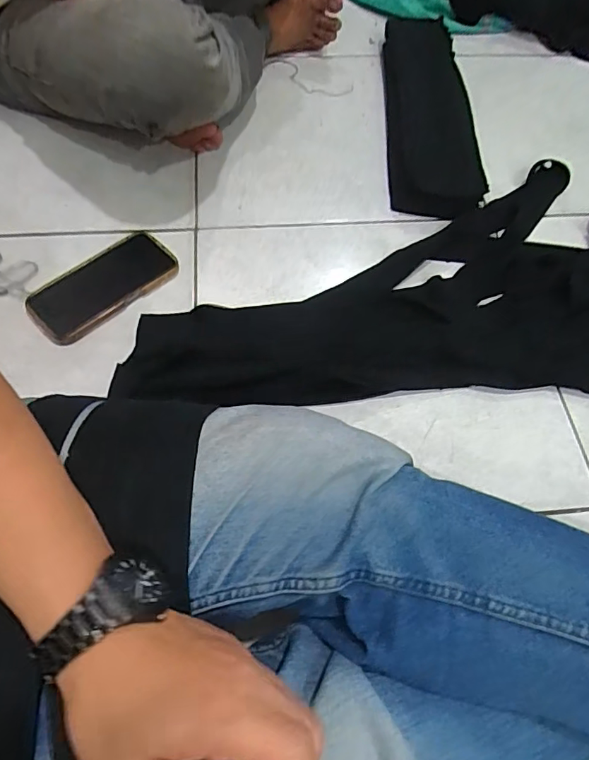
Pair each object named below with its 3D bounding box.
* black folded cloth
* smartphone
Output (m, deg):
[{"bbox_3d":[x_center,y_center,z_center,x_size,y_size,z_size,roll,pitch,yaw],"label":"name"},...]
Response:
[{"bbox_3d":[0.193,-0.411,0.740,0.118,0.049,0.437,3,61,-1],"label":"black folded cloth"},{"bbox_3d":[-0.219,-0.109,0.573,0.165,0.010,0.079,-37,69,-20],"label":"smartphone"}]

